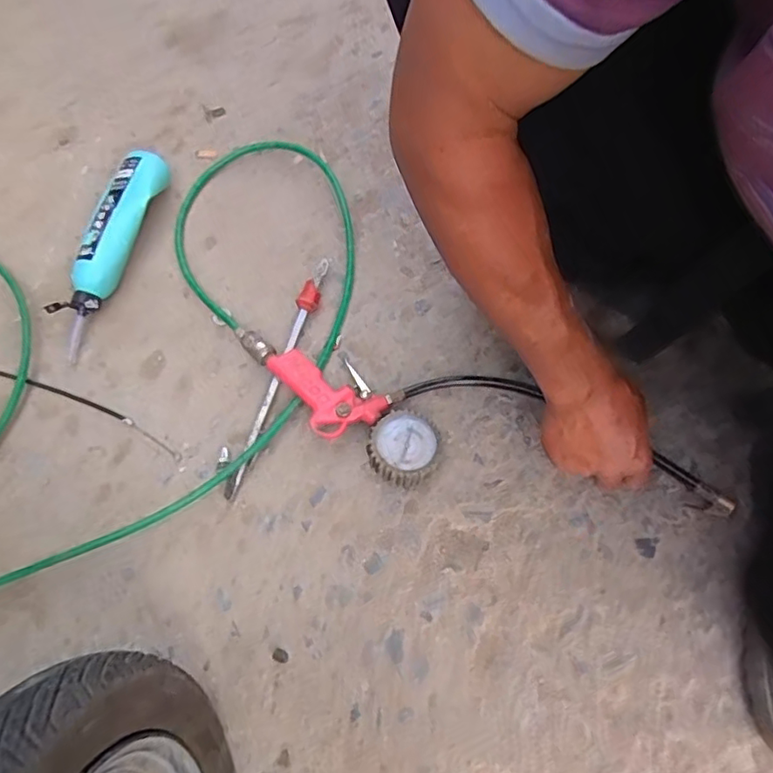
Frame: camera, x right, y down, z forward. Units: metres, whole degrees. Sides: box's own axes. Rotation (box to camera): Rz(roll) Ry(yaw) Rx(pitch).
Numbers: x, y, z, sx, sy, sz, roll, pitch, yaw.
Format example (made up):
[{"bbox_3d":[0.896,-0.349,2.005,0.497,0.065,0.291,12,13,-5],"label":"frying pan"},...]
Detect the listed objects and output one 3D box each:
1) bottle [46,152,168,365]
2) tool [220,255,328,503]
[{"bbox_3d":[-0.325,-0.162,0.666,0.071,0.053,0.253,22,72,10],"label":"bottle"},{"bbox_3d":[-0.117,-0.018,0.611,0.031,0.025,0.276,20,71,9],"label":"tool"}]

